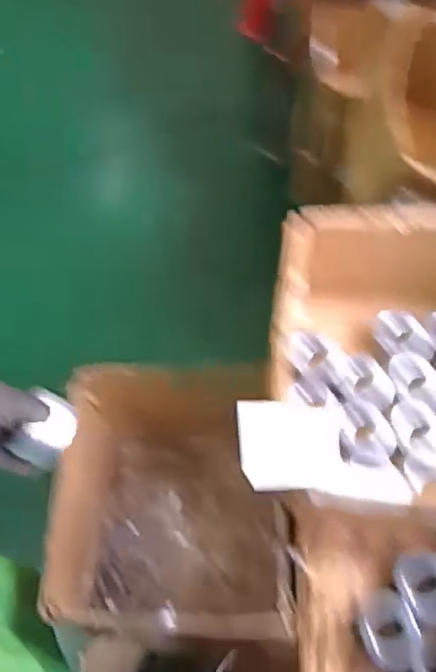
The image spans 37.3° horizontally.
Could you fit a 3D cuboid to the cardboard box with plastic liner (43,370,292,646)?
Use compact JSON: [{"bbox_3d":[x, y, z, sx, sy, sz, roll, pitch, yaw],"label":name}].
[{"bbox_3d":[-0.060,0.253,0.925,0.315,0.322,0.322,2,63,5],"label":"cardboard box with plastic liner"}]

